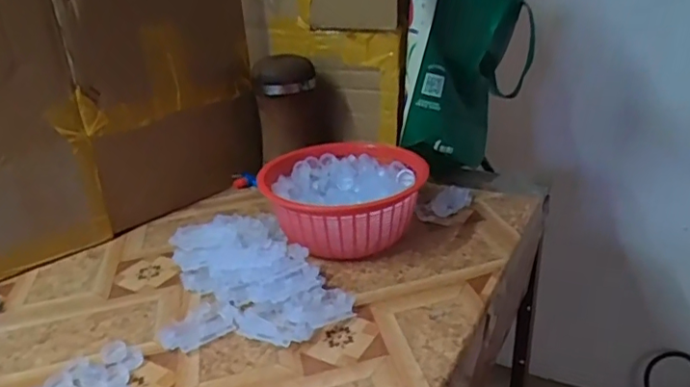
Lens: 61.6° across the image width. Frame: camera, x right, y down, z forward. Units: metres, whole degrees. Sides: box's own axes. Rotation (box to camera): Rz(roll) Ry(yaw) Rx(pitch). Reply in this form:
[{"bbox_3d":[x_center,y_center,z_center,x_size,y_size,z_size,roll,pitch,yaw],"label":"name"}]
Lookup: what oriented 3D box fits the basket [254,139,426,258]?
[{"bbox_3d":[0.000,0.008,0.655,0.175,0.076,0.192,3,25,11],"label":"basket"}]

